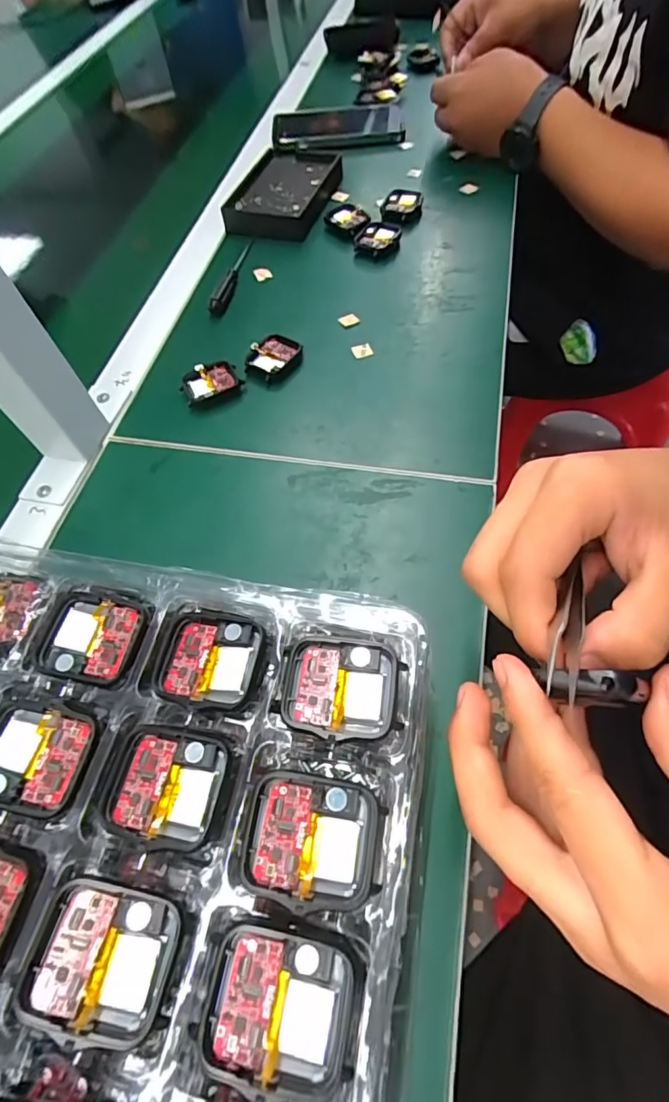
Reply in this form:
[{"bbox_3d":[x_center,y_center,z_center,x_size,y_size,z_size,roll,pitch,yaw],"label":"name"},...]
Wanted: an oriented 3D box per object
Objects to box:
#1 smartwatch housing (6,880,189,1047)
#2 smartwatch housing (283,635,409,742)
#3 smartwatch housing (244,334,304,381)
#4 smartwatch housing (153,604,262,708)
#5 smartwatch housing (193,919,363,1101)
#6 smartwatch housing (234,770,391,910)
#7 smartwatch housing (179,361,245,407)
[{"bbox_3d":[-0.073,0.126,0.153,0.041,0.009,0.037,8,62,11],"label":"smartwatch housing"},{"bbox_3d":[0.003,0.054,0.192,0.044,0.011,0.038,7,62,10],"label":"smartwatch housing"},{"bbox_3d":[-0.051,-0.164,0.413,0.036,0.013,0.042,27,66,17],"label":"smartwatch housing"},{"bbox_3d":[-0.052,0.044,0.201,0.043,0.007,0.039,6,61,10],"label":"smartwatch housing"},{"bbox_3d":[-0.016,0.139,0.151,0.046,0.011,0.039,6,61,9],"label":"smartwatch housing"},{"bbox_3d":[-0.007,0.096,0.165,0.044,0.011,0.037,6,61,6],"label":"smartwatch housing"},{"bbox_3d":[-0.101,-0.139,0.403,0.047,0.010,0.033,-21,62,-9],"label":"smartwatch housing"}]

